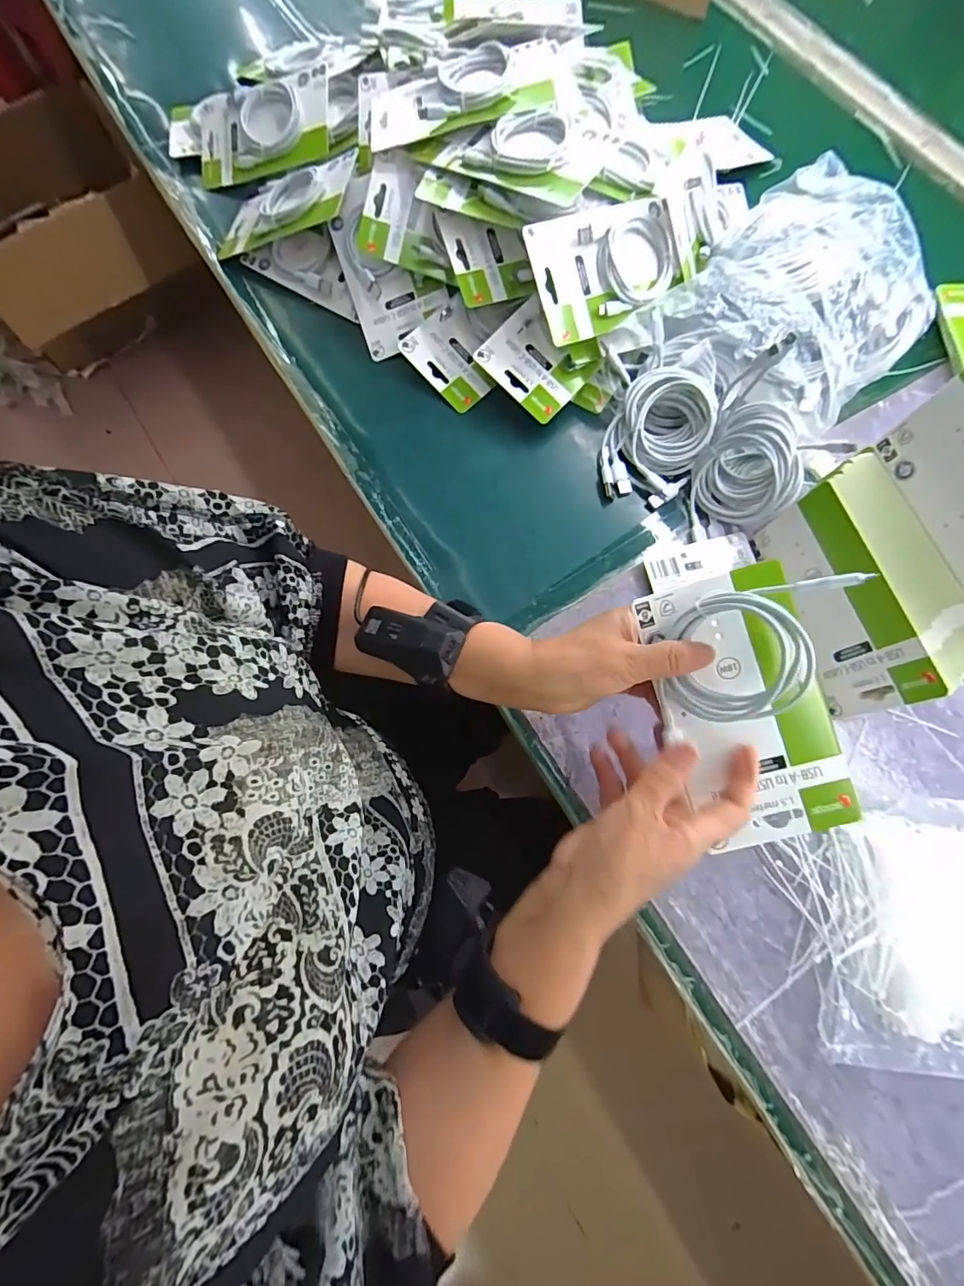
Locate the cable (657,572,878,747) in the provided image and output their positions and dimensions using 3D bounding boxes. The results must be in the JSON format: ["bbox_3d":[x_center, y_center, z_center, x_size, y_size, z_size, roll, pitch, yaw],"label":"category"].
[{"bbox_3d":[0.173,0.006,0.310,0.117,0.025,0.084,-9,86,33],"label":"cable"}]

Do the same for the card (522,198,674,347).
[{"bbox_3d":[0.119,-0.350,0.462,0.146,0.019,0.099,-21,108,-11],"label":"card"}]

